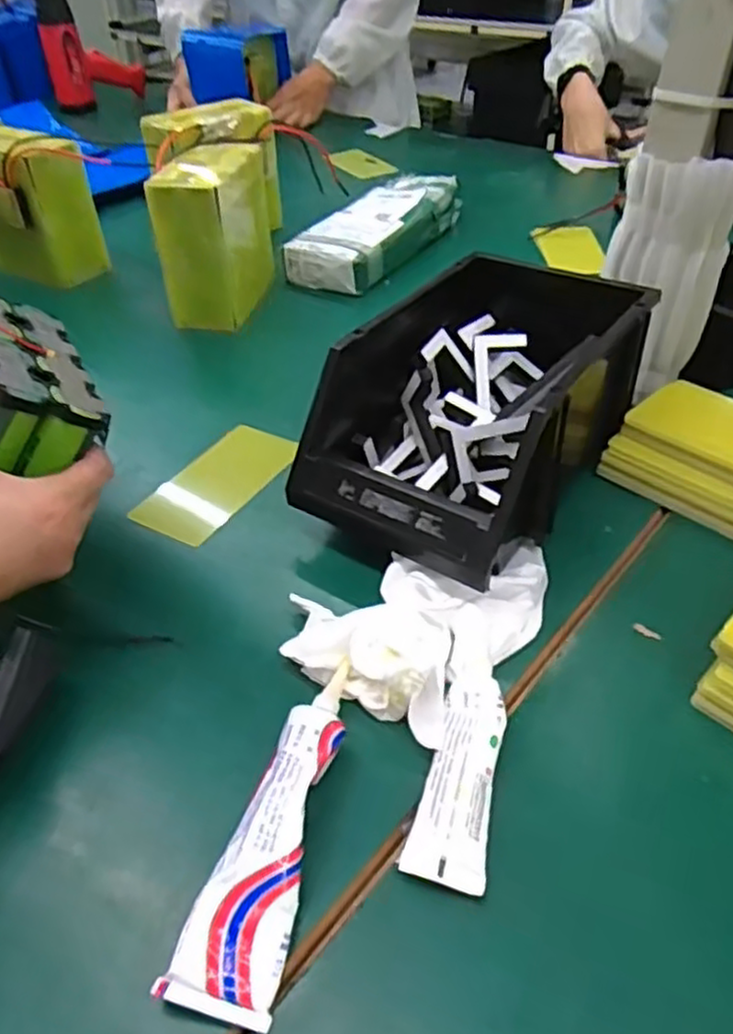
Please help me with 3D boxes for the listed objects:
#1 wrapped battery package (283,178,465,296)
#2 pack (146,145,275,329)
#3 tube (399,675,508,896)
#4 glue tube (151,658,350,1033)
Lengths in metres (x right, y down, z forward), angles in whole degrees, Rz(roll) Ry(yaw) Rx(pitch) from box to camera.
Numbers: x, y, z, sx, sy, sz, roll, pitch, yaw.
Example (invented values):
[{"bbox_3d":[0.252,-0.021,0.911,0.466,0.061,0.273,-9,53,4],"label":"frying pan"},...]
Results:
[{"bbox_3d":[0.015,-0.346,0.902,0.105,0.058,0.260,21,48,23],"label":"wrapped battery package"},{"bbox_3d":[-0.158,-0.293,0.779,0.077,0.154,0.154,6,44,9],"label":"pack"},{"bbox_3d":[0.050,0.130,0.371,0.036,0.016,0.108,12,45,15],"label":"tube"},{"bbox_3d":[-0.043,0.141,0.352,0.045,0.027,0.167,8,44,11],"label":"glue tube"}]

